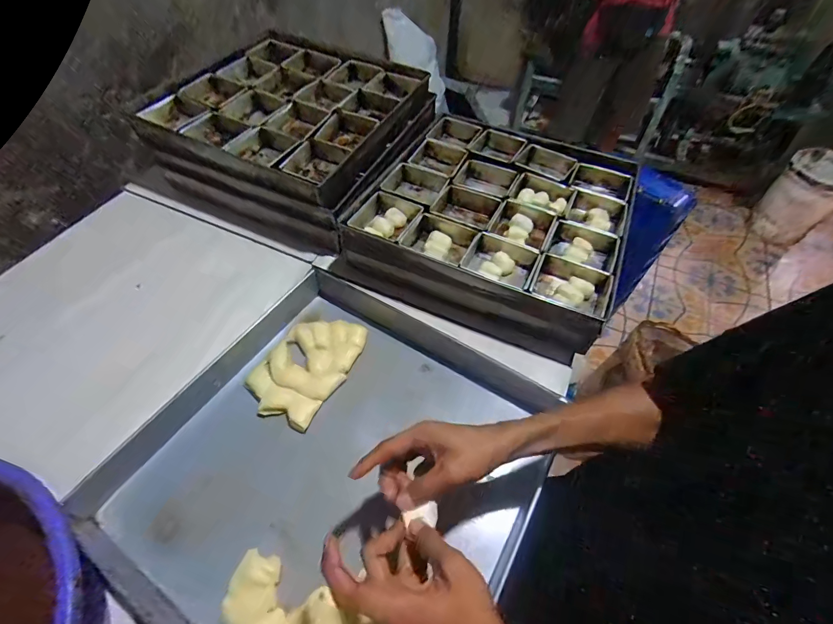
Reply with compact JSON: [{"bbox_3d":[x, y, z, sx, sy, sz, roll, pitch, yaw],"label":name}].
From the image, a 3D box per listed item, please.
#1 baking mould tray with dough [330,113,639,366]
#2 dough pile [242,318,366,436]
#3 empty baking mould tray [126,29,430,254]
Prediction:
[{"bbox_3d":[0.146,-0.197,0.730,0.467,0.094,0.474,19,57,14],"label":"baking mould tray with dough"},{"bbox_3d":[-0.169,0.079,0.585,0.121,0.023,0.178,22,58,16],"label":"dough pile"},{"bbox_3d":[-0.274,-0.406,0.853,0.483,0.162,0.495,16,56,12],"label":"empty baking mould tray"}]

